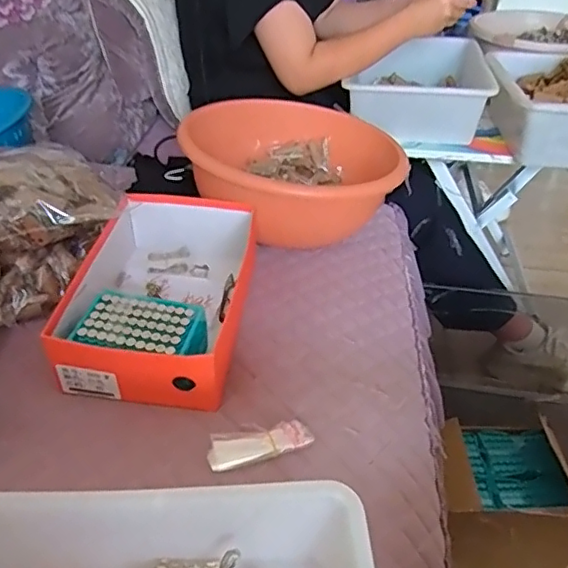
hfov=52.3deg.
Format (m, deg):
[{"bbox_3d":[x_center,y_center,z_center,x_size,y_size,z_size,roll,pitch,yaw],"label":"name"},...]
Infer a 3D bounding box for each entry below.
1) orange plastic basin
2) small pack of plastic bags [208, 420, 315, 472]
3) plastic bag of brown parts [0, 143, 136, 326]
[{"bbox_3d":[0.010,-0.178,0.956,0.326,0.152,0.302,1,38,-1],"label":"orange plastic basin"},{"bbox_3d":[-0.026,0.173,0.626,0.112,0.020,0.035,-11,40,-17],"label":"small pack of plastic bags"},{"bbox_3d":[-0.370,-0.103,0.814,0.237,0.146,0.227,27,44,28],"label":"plastic bag of brown parts"}]

